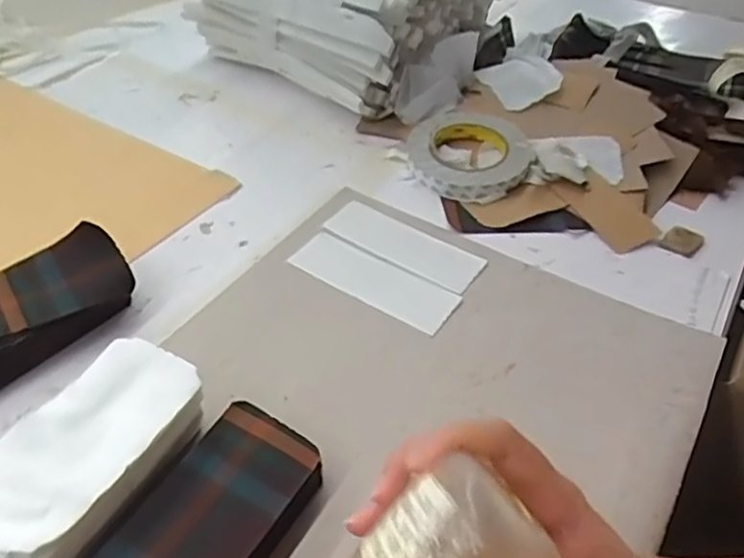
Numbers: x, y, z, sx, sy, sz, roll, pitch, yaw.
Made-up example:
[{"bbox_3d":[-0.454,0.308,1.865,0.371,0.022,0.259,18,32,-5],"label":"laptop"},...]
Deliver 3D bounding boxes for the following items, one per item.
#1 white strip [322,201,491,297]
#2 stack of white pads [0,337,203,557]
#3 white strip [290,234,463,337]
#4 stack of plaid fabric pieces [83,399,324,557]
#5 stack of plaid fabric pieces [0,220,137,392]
[{"bbox_3d":[0.031,-0.033,0.606,0.142,0.007,0.054,26,49,17],"label":"white strip"},{"bbox_3d":[-0.169,0.111,0.396,0.085,0.058,0.150,24,46,20],"label":"stack of white pads"},{"bbox_3d":[0.001,0.001,0.574,0.143,0.007,0.055,28,49,18],"label":"white strip"},{"bbox_3d":[-0.100,0.151,0.376,0.083,0.028,0.167,24,46,20],"label":"stack of plaid fabric pieces"},{"bbox_3d":[-0.268,0.028,0.490,0.172,0.052,0.085,-30,52,-31],"label":"stack of plaid fabric pieces"}]

